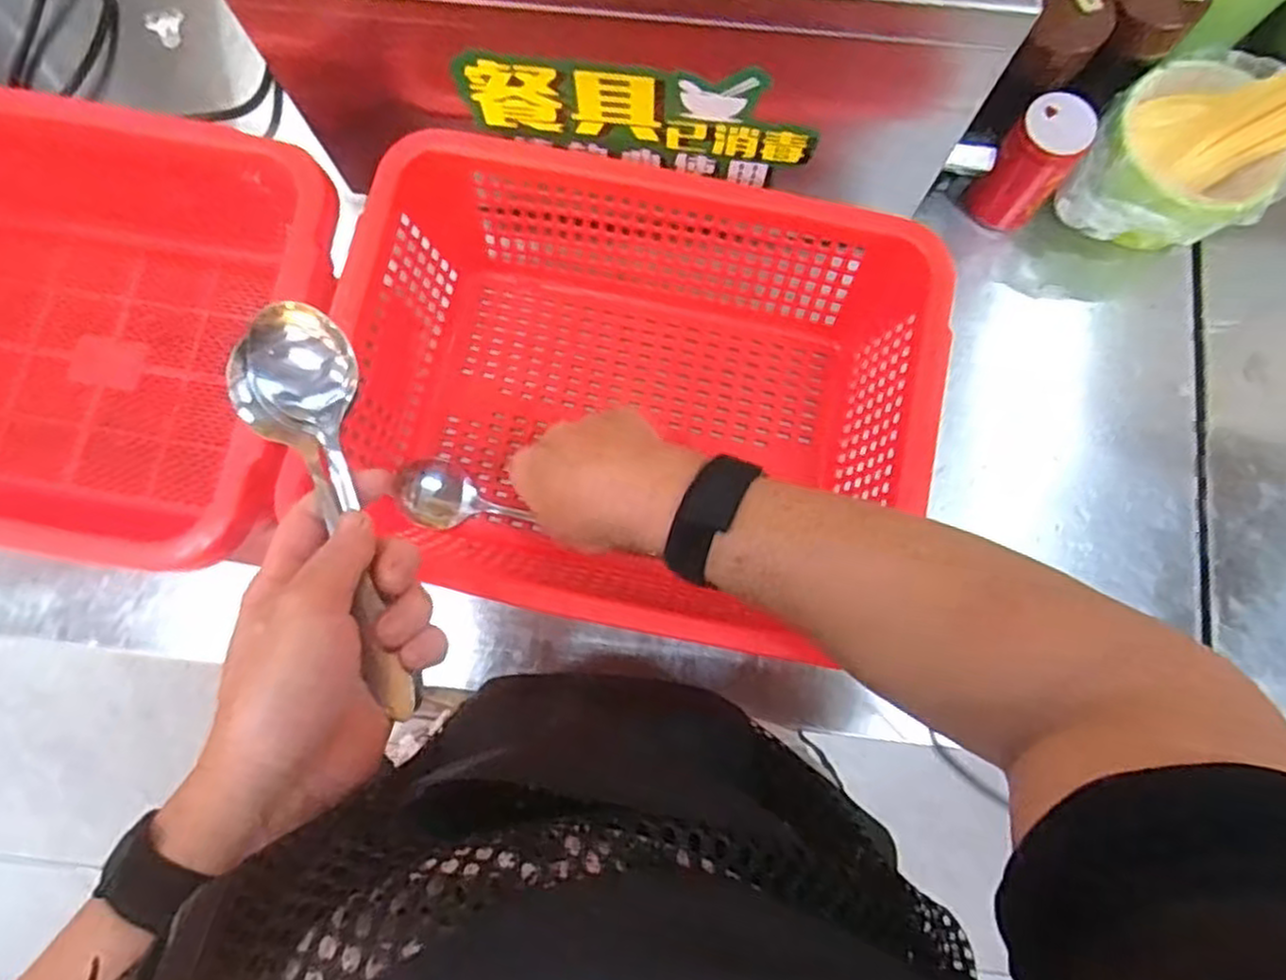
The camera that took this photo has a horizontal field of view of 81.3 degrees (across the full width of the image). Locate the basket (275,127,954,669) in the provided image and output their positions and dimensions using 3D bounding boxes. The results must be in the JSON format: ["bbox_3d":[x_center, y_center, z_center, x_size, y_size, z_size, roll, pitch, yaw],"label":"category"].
[{"bbox_3d":[-0.009,-0.061,0.471,0.339,0.110,0.248,18,80,3],"label":"basket"}]

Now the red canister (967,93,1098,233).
[{"bbox_3d":[0.264,-0.221,0.511,0.046,0.087,0.038,36,81,7],"label":"red canister"}]

